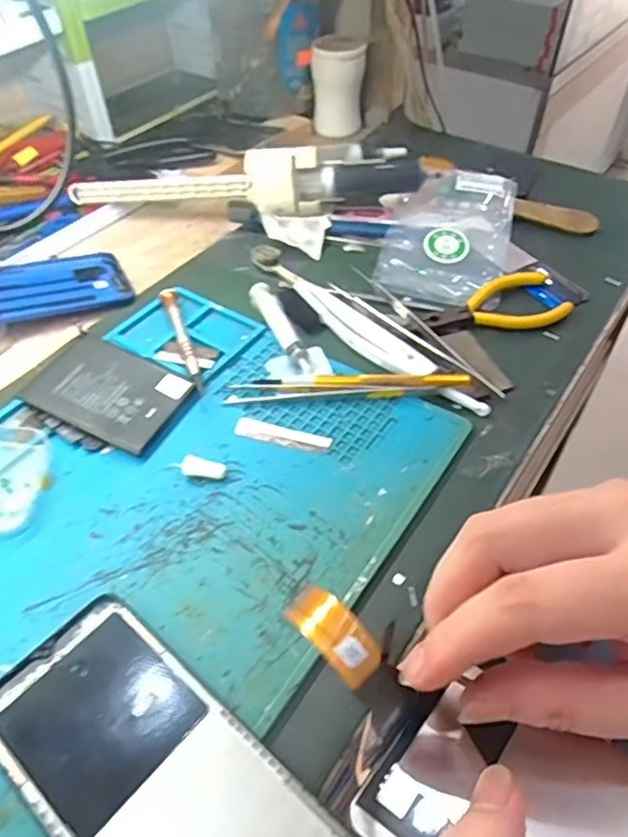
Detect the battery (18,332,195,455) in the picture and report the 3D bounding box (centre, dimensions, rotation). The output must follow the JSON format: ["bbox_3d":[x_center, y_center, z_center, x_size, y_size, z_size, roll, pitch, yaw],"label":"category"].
[{"bbox_3d":[-0.127,-0.019,0.372,0.088,0.005,0.062,25,57,12],"label":"battery"}]

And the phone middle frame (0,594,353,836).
[{"bbox_3d":[-0.062,0.144,0.237,0.155,0.012,0.073,33,56,24],"label":"phone middle frame"}]

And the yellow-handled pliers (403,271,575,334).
[{"bbox_3d":[0.121,-0.081,0.431,0.118,0.013,0.051,-12,49,-10],"label":"yellow-handled pliers"}]

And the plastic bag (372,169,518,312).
[{"bbox_3d":[0.111,-0.156,0.490,0.095,0.019,0.160,13,50,12],"label":"plastic bag"}]

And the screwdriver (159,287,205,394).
[{"bbox_3d":[-0.090,-0.055,0.410,0.011,0.011,0.111,-16,50,-13],"label":"screwdriver"}]

